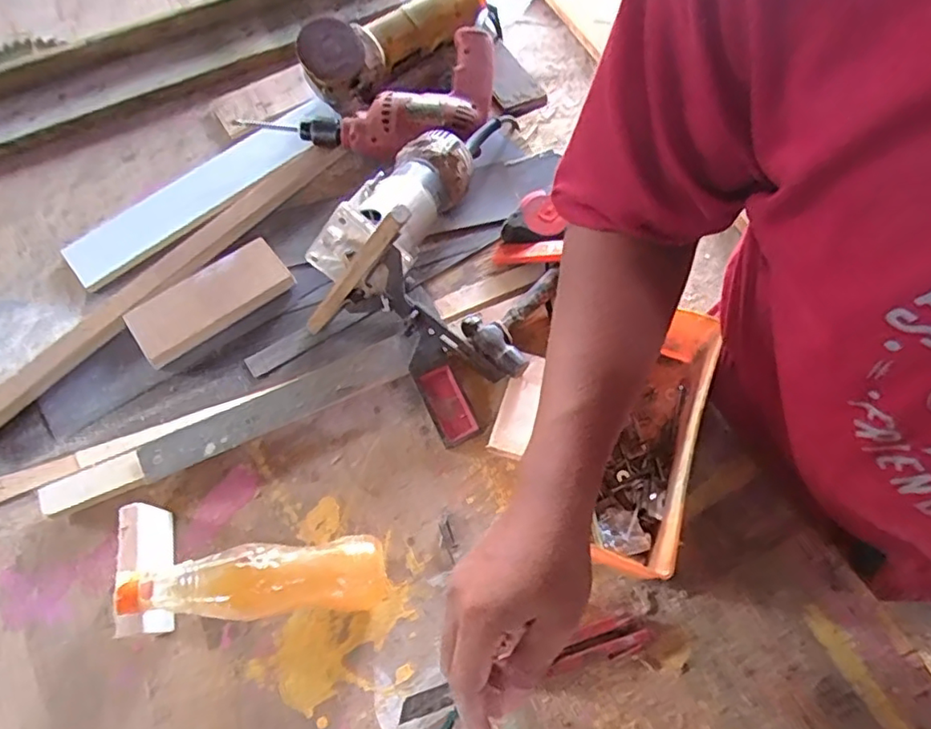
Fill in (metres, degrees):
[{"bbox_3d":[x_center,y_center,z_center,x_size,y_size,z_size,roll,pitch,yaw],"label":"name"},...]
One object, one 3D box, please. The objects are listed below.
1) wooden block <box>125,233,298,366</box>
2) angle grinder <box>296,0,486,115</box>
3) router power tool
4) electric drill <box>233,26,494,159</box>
[{"bbox_3d":[-0.271,-0.069,0.636,0.164,0.020,0.074,-36,69,-15],"label":"wooden block"},{"bbox_3d":[-0.084,-0.419,0.744,0.285,0.094,0.070,-40,70,-18],"label":"angle grinder"},{"bbox_3d":[-0.057,-0.166,0.606,0.097,0.092,0.228,26,54,12],"label":"router power tool"},{"bbox_3d":[-0.091,-0.296,0.719,0.318,0.063,0.149,-25,66,-12],"label":"electric drill"}]

